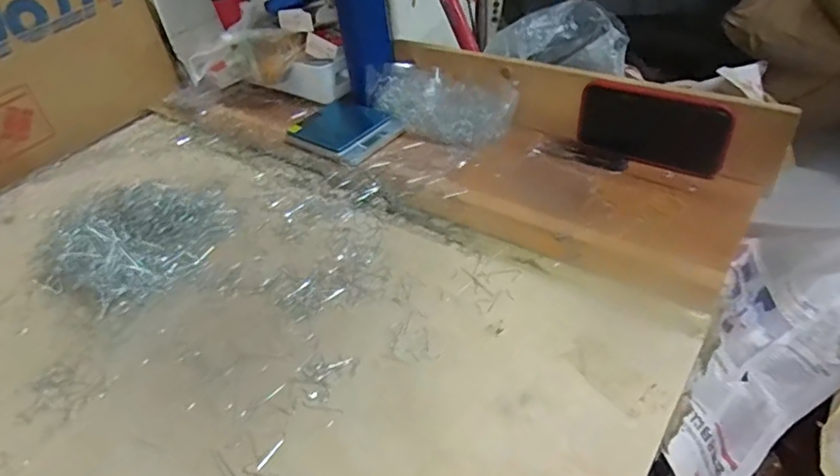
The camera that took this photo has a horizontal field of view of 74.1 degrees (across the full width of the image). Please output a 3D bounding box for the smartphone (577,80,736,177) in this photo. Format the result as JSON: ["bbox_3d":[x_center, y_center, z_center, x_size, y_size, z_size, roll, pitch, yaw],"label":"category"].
[{"bbox_3d":[0.246,-0.118,0.597,0.154,0.082,0.014,25,50,31],"label":"smartphone"}]

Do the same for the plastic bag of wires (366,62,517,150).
[{"bbox_3d":[0.021,-0.174,0.717,0.199,0.061,0.080,20,48,27],"label":"plastic bag of wires"}]

